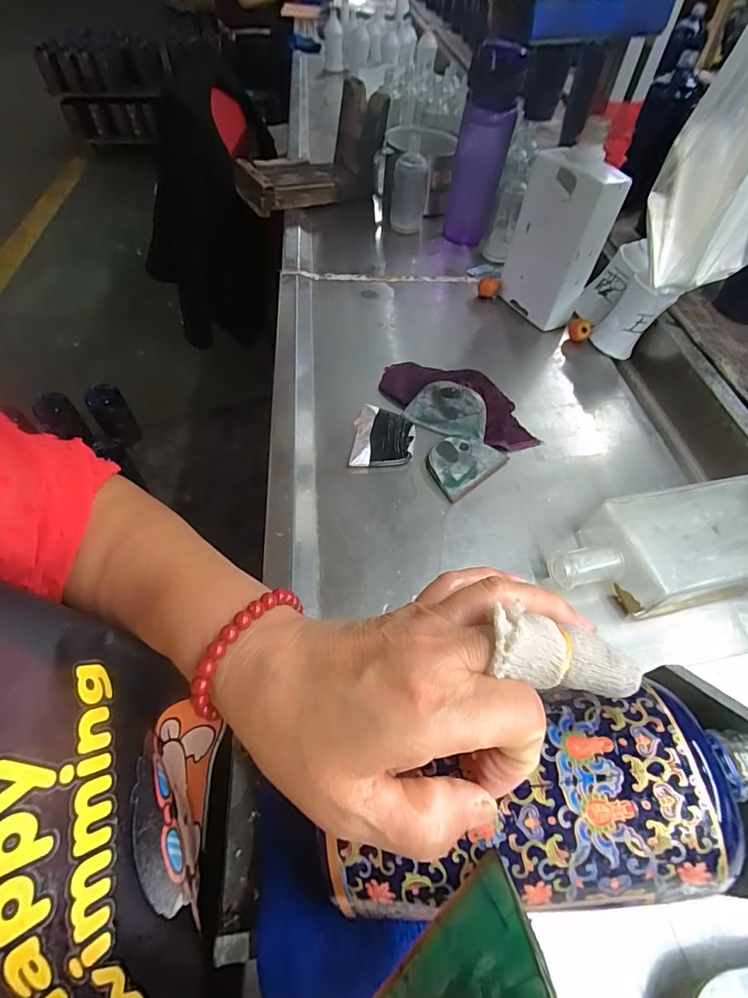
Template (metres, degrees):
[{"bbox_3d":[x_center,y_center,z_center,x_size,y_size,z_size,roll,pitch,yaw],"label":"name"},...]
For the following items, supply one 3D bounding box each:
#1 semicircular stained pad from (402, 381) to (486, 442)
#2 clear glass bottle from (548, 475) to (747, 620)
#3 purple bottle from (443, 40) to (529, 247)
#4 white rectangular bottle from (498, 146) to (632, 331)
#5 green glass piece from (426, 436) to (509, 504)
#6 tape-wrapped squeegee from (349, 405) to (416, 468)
[{"bbox_3d":[0.078,-0.096,0.468,0.083,0.006,0.054,16,86,12],"label":"semicircular stained pad"},{"bbox_3d":[0.249,0.041,0.374,0.226,0.049,0.091,-6,53,-10],"label":"clear glass bottle"},{"bbox_3d":[0.158,-0.511,0.663,0.072,0.238,0.066,6,52,-1],"label":"purple bottle"},{"bbox_3d":[0.226,-0.318,0.562,0.059,0.183,0.107,-14,55,-16],"label":"white rectangular bottle"},{"bbox_3d":[0.088,-0.037,0.444,0.081,0.011,0.057,-31,61,-26],"label":"green glass piece"},{"bbox_3d":[0.010,-0.063,0.456,0.061,0.010,0.083,5,52,-2],"label":"tape-wrapped squeegee"}]

